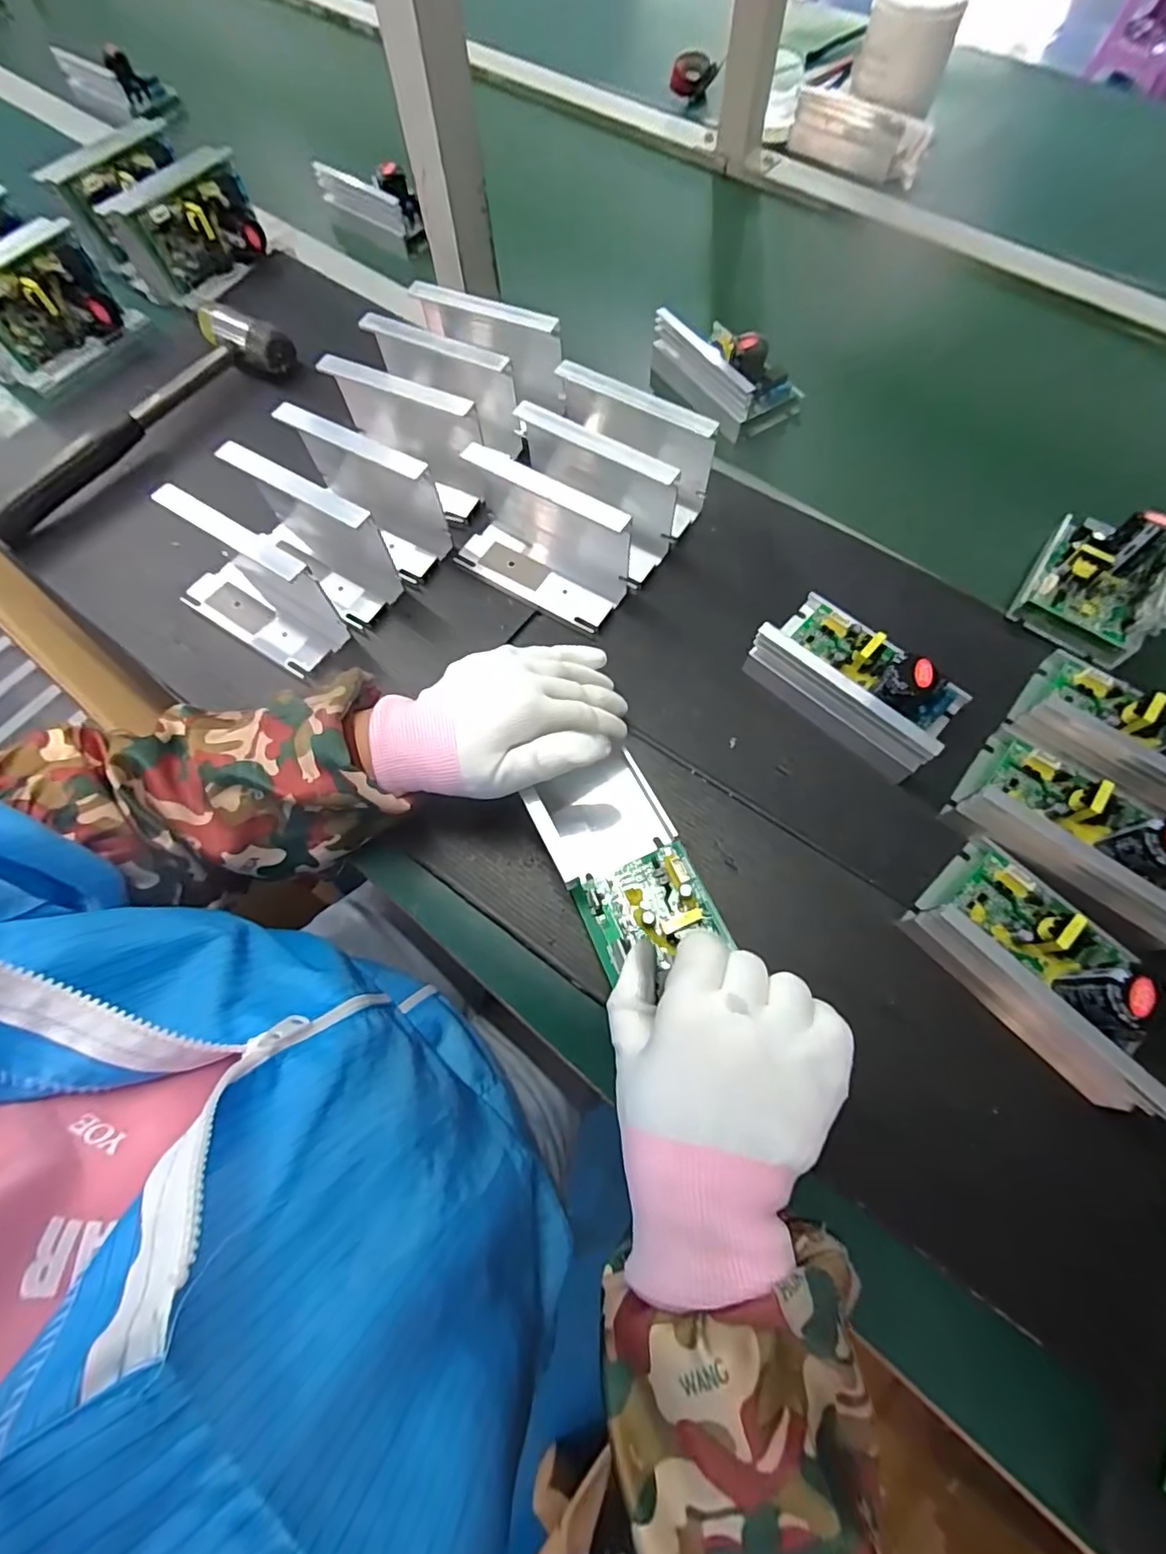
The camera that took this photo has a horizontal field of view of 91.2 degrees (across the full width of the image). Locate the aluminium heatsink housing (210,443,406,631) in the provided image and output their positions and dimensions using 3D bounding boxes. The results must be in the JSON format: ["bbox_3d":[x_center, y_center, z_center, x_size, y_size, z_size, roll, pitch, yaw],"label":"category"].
[{"bbox_3d":[-0.204,-0.178,0.415,0.128,0.075,0.058,31,72,13],"label":"aluminium heatsink housing"}]

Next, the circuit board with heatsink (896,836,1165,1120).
[{"bbox_3d":[0.259,0.101,0.310,0.078,0.057,0.129,-38,72,-13],"label":"circuit board with heatsink"}]

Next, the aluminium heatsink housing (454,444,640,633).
[{"bbox_3d":[-0.032,-0.173,0.412,0.132,0.078,0.056,31,72,13],"label":"aluminium heatsink housing"}]

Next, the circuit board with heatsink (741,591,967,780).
[{"bbox_3d":[0.184,-0.071,0.377,0.129,0.056,0.081,40,75,15],"label":"circuit board with heatsink"}]

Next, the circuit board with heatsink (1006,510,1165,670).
[{"bbox_3d":[0.376,-0.144,0.405,0.086,0.044,0.109,37,74,15],"label":"circuit board with heatsink"}]

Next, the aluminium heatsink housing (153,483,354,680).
[{"bbox_3d":[-0.243,-0.144,0.408,0.142,0.067,0.068,31,72,13],"label":"aluminium heatsink housing"}]

